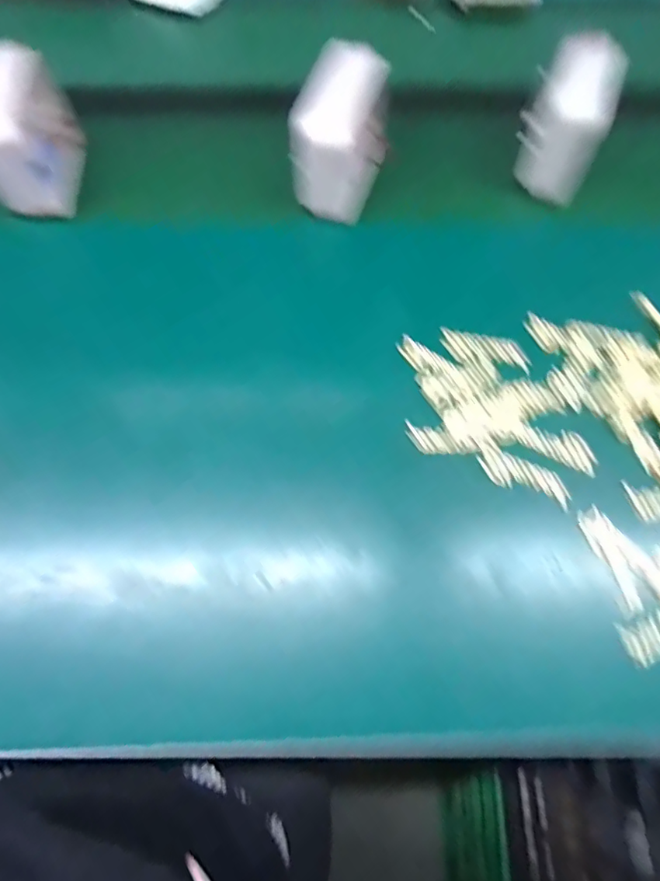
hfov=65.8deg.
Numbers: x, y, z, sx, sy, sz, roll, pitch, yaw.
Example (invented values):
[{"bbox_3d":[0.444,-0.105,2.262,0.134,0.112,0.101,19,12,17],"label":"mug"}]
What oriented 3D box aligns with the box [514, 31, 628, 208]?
[{"bbox_3d":[0.228,-0.304,0.490,0.065,0.101,0.097,19,68,7],"label":"box"}]

